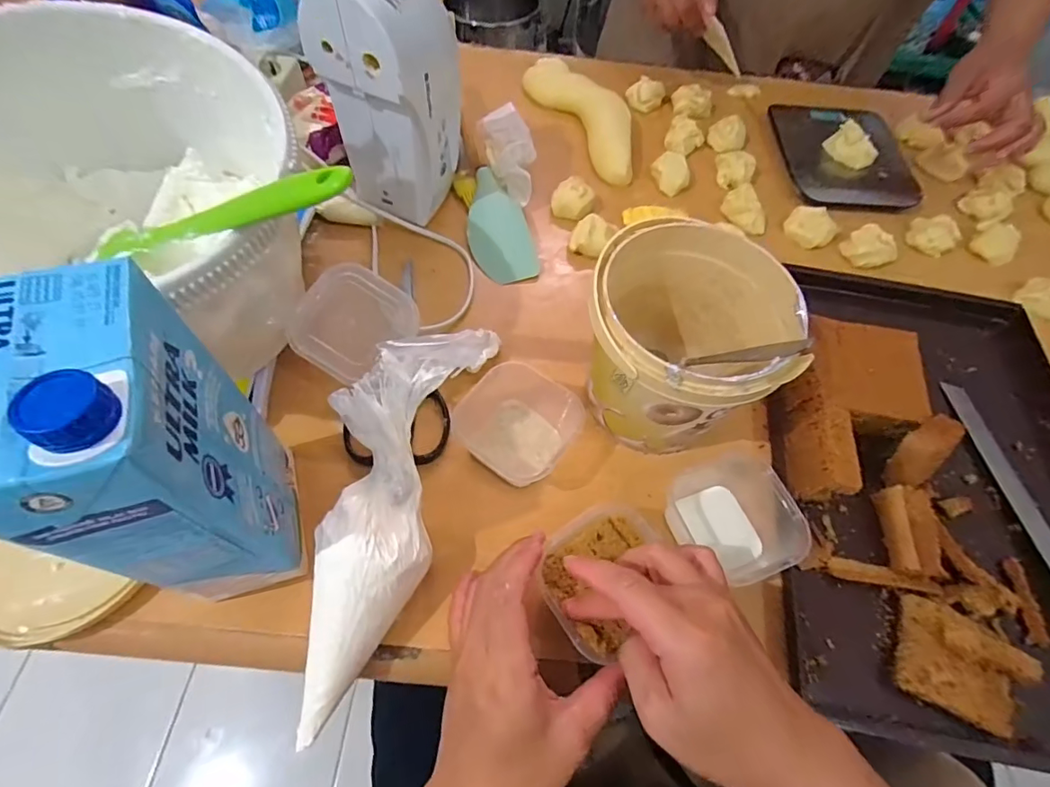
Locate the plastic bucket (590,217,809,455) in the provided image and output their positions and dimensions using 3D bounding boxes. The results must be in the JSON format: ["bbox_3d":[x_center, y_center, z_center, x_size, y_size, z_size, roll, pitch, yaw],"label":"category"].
[{"bbox_3d":[0.105,-0.028,0.351,0.117,0.114,0.123,2,60,-3],"label":"plastic bucket"}]

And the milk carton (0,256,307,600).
[{"bbox_3d":[-0.172,0.037,0.247,0.055,0.195,0.096,-15,62,-12],"label":"milk carton"}]

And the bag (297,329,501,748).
[{"bbox_3d":[-0.087,0.075,0.298,0.072,0.054,0.240,13,79,4],"label":"bag"}]

